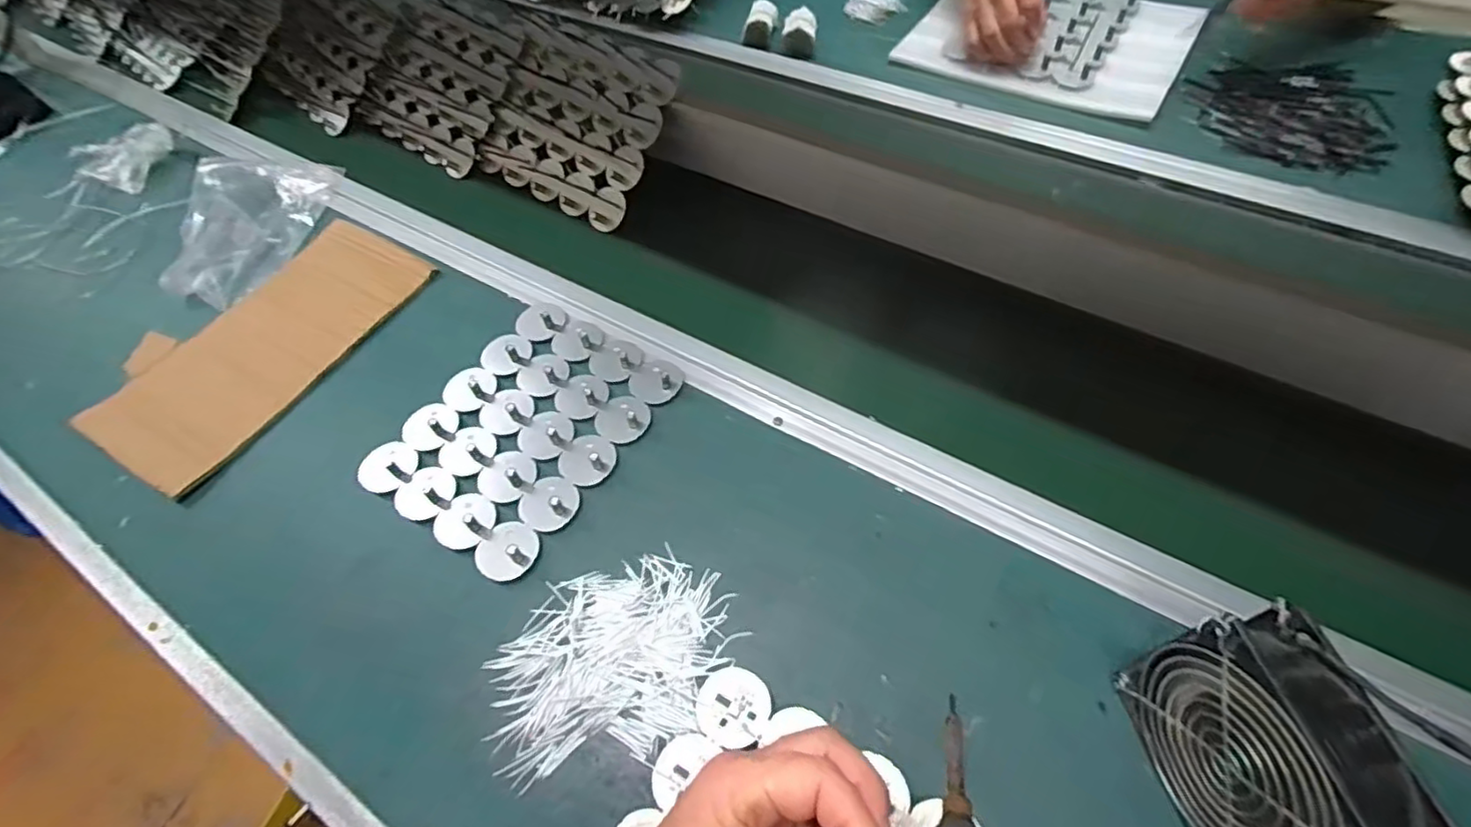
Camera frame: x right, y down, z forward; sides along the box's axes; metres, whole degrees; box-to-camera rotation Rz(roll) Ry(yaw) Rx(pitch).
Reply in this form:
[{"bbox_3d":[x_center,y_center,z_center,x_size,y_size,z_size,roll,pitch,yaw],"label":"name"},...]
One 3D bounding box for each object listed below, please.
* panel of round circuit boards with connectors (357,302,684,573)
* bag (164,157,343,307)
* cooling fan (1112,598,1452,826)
[{"bbox_3d":[-0.172,0.007,0.534,0.171,0.013,0.215,27,63,21],"label":"panel of round circuit boards with connectors"},{"bbox_3d":[-0.506,-0.202,0.675,0.129,0.053,0.194,-9,56,-1],"label":"bag"},{"bbox_3d":[0.260,0.173,0.324,0.045,0.122,0.116,-10,56,-2],"label":"cooling fan"}]

